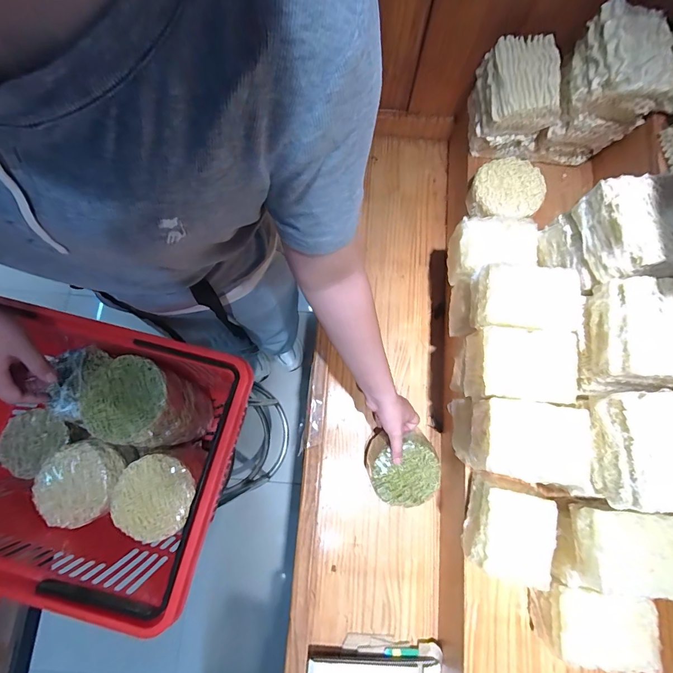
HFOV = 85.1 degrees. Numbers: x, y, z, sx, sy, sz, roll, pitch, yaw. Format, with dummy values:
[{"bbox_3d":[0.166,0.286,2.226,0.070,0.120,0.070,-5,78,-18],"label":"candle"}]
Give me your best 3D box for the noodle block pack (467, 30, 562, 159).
[{"bbox_3d":[0.290,-0.390,0.611,0.105,0.118,0.129,2,77,1],"label":"noodle block pack"}]

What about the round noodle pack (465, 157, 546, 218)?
[{"bbox_3d":[0.280,-0.241,0.610,0.116,0.043,0.111,0,77,0],"label":"round noodle pack"}]

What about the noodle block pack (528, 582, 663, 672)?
[{"bbox_3d":[0.331,0.365,0.484,0.120,0.104,0.104,7,77,2],"label":"noodle block pack"}]

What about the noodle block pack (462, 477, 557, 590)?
[{"bbox_3d":[0.231,0.263,0.497,0.097,0.072,0.109,16,78,4],"label":"noodle block pack"}]

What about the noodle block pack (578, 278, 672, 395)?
[{"bbox_3d":[0.375,0.002,0.430,0.140,0.095,0.124,6,77,1],"label":"noodle block pack"}]

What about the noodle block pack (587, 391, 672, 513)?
[{"bbox_3d":[0.355,0.121,0.400,0.116,0.052,0.124,0,77,0],"label":"noodle block pack"}]

